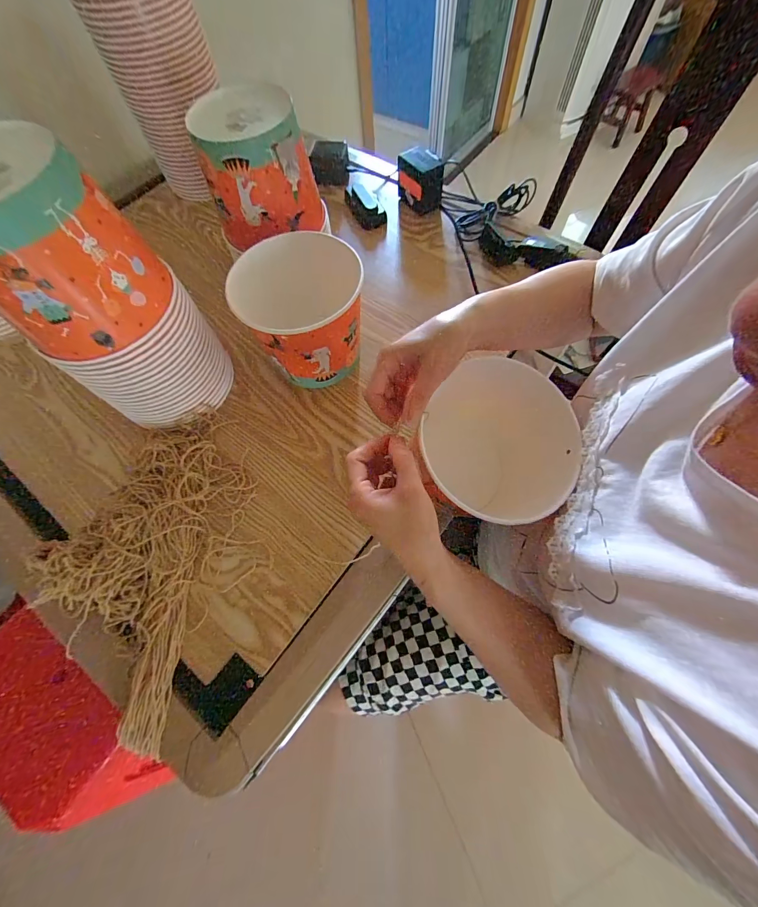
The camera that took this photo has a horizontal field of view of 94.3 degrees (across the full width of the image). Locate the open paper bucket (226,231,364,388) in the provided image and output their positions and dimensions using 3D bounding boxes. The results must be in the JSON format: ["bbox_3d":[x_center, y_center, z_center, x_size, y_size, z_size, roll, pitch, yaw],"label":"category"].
[{"bbox_3d":[-0.090,-0.173,0.470,0.134,0.137,0.137,-2,67,2],"label":"open paper bucket"}]

